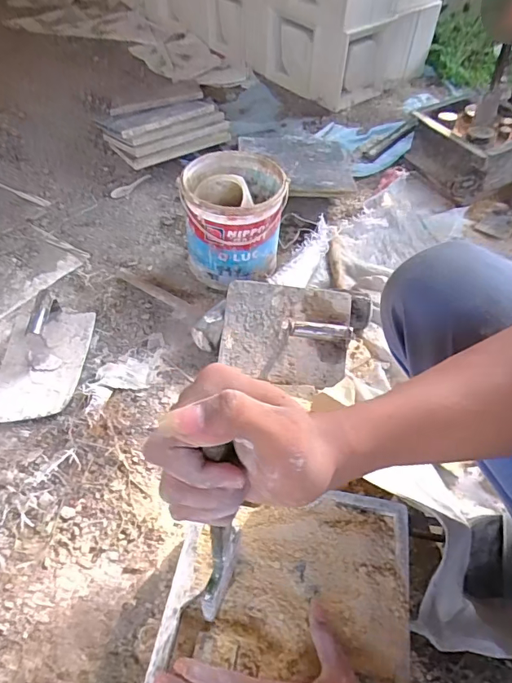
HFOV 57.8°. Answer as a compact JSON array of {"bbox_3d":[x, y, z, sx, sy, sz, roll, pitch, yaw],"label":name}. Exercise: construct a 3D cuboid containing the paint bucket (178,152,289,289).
[{"bbox_3d":[-0.042,-0.224,0.872,0.175,0.180,0.175,-1,51,1],"label":"paint bucket"}]

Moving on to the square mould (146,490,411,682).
[{"bbox_3d":[0.035,0.245,0.457,0.226,0.028,0.211,10,52,6],"label":"square mould"}]

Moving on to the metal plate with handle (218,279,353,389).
[{"bbox_3d":[0.048,-0.018,0.749,0.208,0.065,0.166,7,79,2],"label":"metal plate with handle"}]

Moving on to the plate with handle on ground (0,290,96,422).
[{"bbox_3d":[-0.358,0.013,0.766,0.144,0.068,0.239,-5,51,-2],"label":"plate with handle on ground"}]

